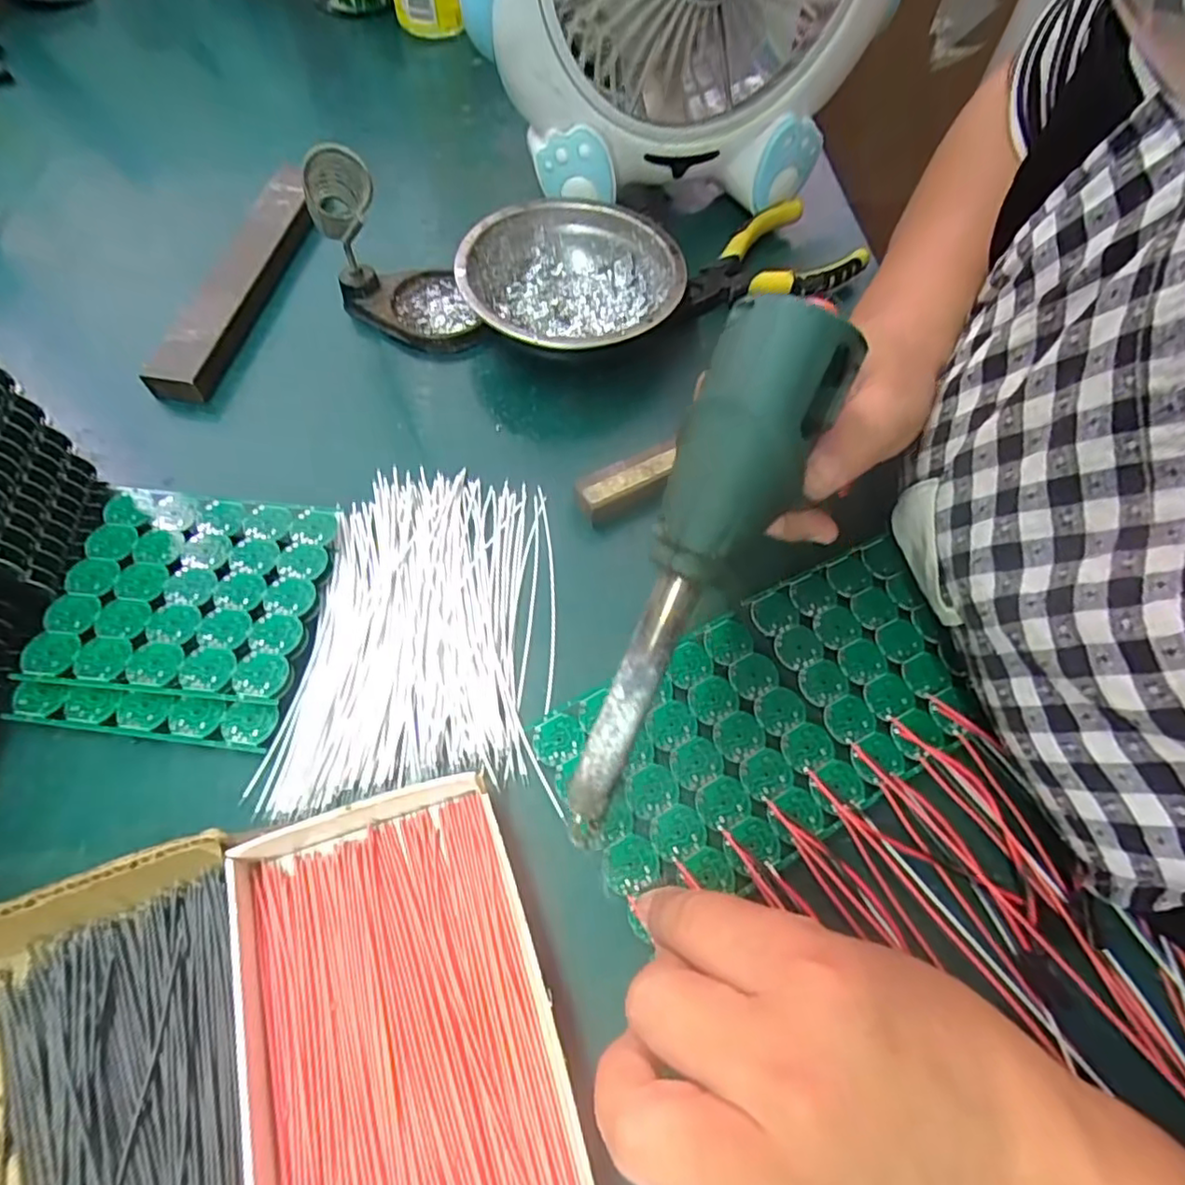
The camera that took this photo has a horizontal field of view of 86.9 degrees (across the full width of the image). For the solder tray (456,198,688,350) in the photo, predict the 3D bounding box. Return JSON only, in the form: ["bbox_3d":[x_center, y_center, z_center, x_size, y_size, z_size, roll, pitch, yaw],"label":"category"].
[{"bbox_3d":[-0.013,-0.169,0.364,0.119,0.050,0.116,-27,65,-16],"label":"solder tray"}]

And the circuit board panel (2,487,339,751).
[{"bbox_3d":[-0.179,0.006,0.278,0.105,0.011,0.112,6,62,1],"label":"circuit board panel"}]

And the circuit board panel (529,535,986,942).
[{"bbox_3d":[0.078,0.051,0.266,0.185,0.005,0.096,-25,66,-15],"label":"circuit board panel"}]

